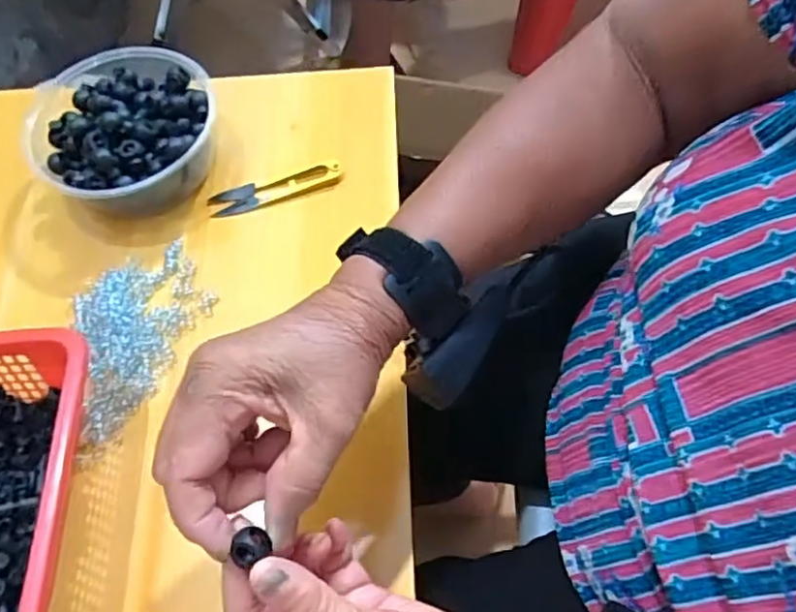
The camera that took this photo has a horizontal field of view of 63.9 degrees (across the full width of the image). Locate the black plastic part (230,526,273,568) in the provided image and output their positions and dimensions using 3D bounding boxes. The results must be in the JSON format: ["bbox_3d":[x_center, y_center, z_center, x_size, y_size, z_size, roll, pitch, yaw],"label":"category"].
[{"bbox_3d":[-0.063,0.103,0.273,0.015,0.010,0.014,-1,63,3],"label":"black plastic part"}]

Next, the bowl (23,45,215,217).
[{"bbox_3d":[-0.214,-0.132,0.501,0.144,0.065,0.143,-1,63,3],"label":"bowl"}]

